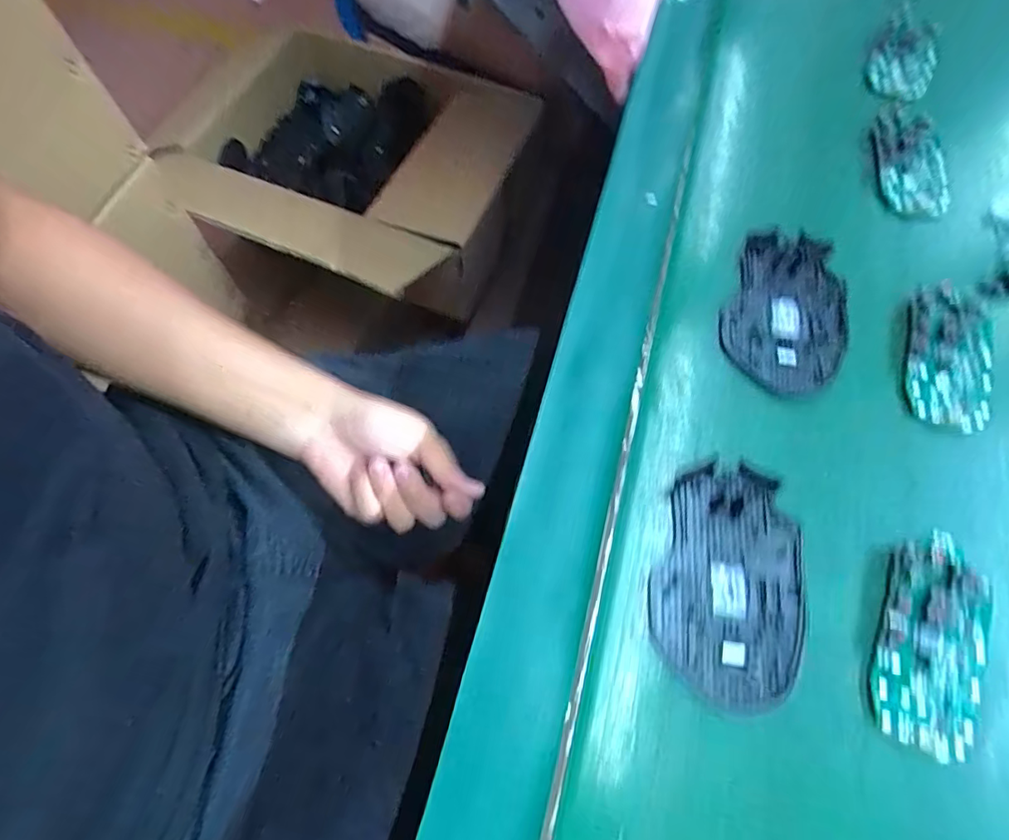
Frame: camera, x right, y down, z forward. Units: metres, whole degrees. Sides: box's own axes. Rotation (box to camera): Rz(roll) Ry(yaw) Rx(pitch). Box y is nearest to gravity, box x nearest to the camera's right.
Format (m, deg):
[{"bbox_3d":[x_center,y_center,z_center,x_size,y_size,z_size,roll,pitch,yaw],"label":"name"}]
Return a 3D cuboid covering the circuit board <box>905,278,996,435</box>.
[{"bbox_3d":[0.266,-0.038,0.315,0.048,0.009,0.093,16,66,8],"label":"circuit board"}]

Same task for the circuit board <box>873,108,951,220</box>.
[{"bbox_3d":[0.296,-0.191,0.387,0.044,0.014,0.103,7,65,5],"label":"circuit board"}]

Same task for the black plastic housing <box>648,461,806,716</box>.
[{"bbox_3d":[0.114,0.080,0.266,0.071,0.007,0.112,13,66,7],"label":"black plastic housing"}]

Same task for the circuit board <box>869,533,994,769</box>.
[{"bbox_3d":[0.204,0.103,0.251,0.047,0.009,0.100,21,67,10],"label":"circuit board"}]

